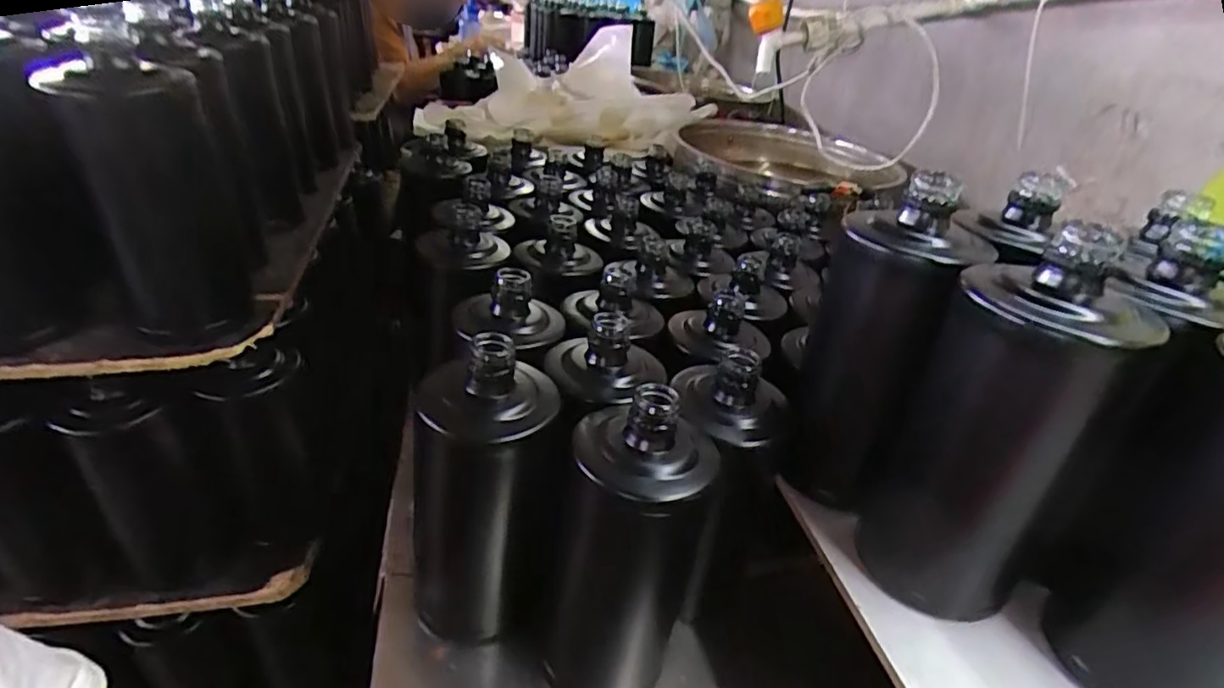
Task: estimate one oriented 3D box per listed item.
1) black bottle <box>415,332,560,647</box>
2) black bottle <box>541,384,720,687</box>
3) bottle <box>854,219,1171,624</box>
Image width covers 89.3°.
[{"bbox_3d":[-0.079,0.089,0.378,0.078,0.196,0.077,8,29,-3],"label":"black bottle"},{"bbox_3d":[0.006,0.117,0.357,0.077,0.193,0.081,12,29,4],"label":"black bottle"},{"bbox_3d":[0.184,0.043,0.306,0.074,0.192,0.068,14,31,15],"label":"bottle"}]

